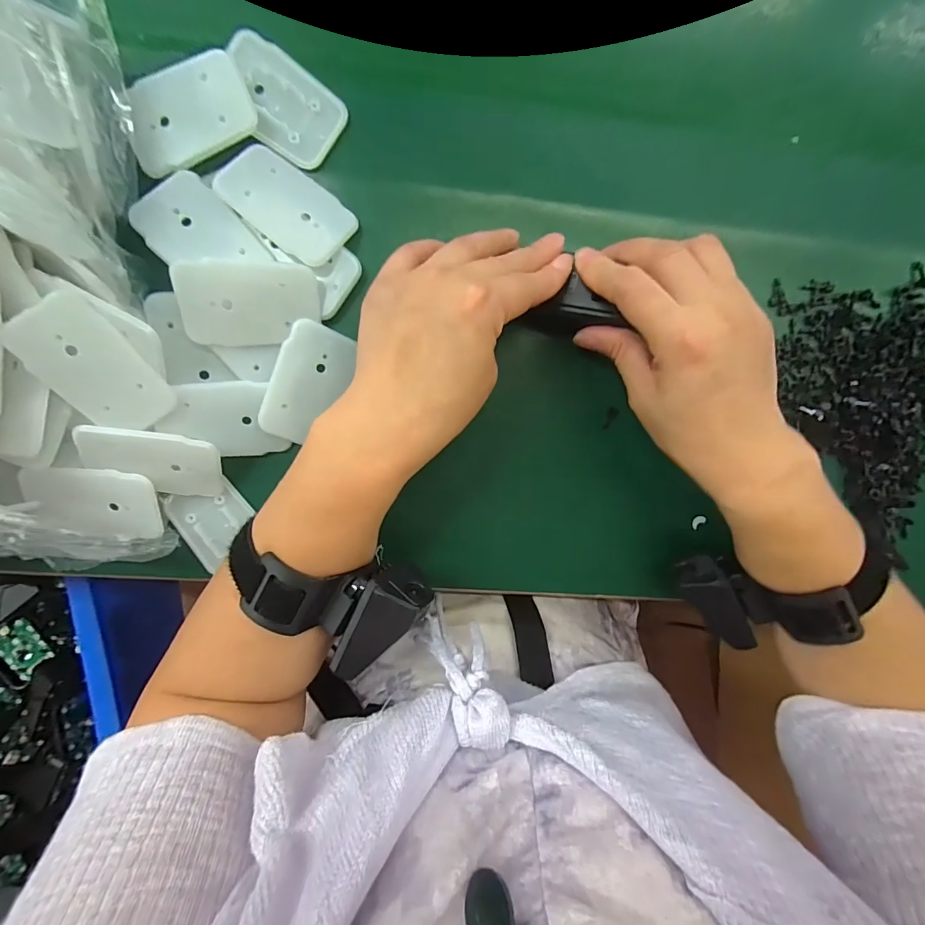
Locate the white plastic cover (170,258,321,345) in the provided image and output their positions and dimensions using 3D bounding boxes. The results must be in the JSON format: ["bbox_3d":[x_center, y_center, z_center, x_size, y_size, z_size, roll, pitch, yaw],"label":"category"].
[{"bbox_3d":[-0.114,-0.086,0.230,0.068,0.008,0.042,-6,125,-20],"label":"white plastic cover"}]

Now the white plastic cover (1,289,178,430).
[{"bbox_3d":[-0.183,-0.045,0.210,0.043,0.004,0.066,-31,120,-1],"label":"white plastic cover"}]

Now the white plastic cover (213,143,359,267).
[{"bbox_3d":[-0.096,-0.141,0.230,0.066,0.011,0.040,38,92,-8],"label":"white plastic cover"}]

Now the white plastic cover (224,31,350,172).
[{"bbox_3d":[-0.098,-0.193,0.227,0.061,0.009,0.042,34,92,-8],"label":"white plastic cover"}]

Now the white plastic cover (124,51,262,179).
[{"bbox_3d":[-0.142,-0.179,0.218,0.065,0.011,0.036,-29,98,-2],"label":"white plastic cover"}]

